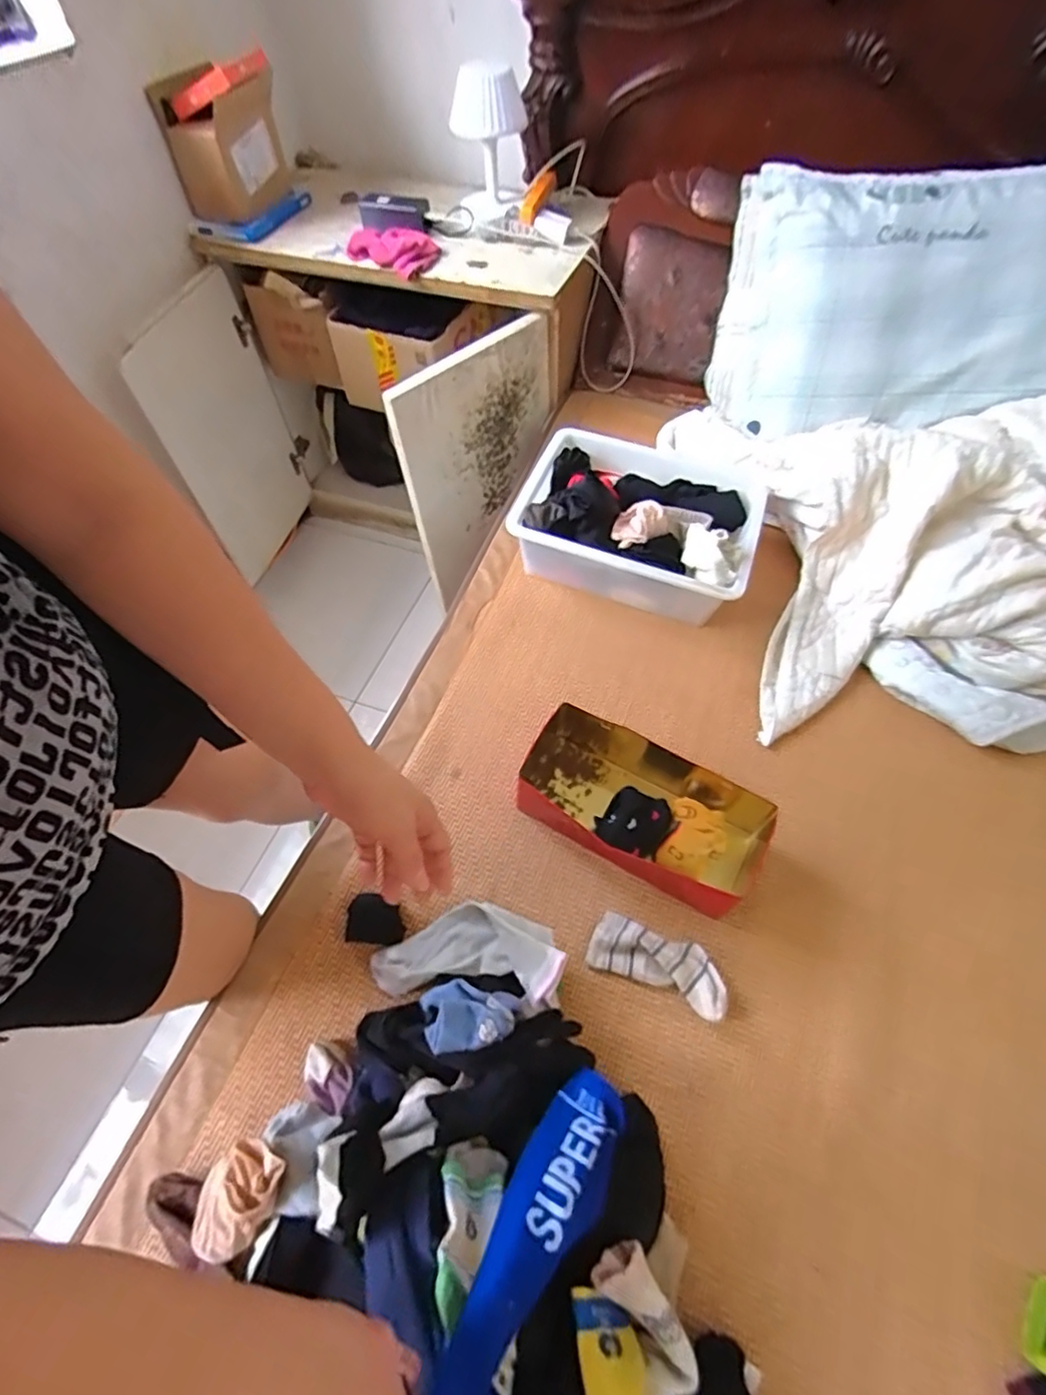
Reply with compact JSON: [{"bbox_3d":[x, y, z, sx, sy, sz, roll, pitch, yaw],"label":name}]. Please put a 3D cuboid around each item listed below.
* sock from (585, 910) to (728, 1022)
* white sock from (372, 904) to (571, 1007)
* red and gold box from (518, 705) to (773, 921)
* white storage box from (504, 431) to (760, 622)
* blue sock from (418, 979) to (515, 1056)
[{"bbox_3d":[0.151,0.296,0.668,0.150,0.023,0.063,22,60,12],"label":"sock"},{"bbox_3d":[-0.064,0.274,0.640,0.213,0.037,0.098,-10,56,15],"label":"white sock"},{"bbox_3d":[0.148,0.125,0.744,0.313,0.078,0.155,28,61,16],"label":"red and gold box"},{"bbox_3d":[0.188,-0.284,0.989,0.372,0.141,0.290,19,59,10],"label":"white storage box"},{"bbox_3d":[-0.055,0.311,0.588,0.093,0.044,0.062,-5,57,-3],"label":"blue sock"}]

